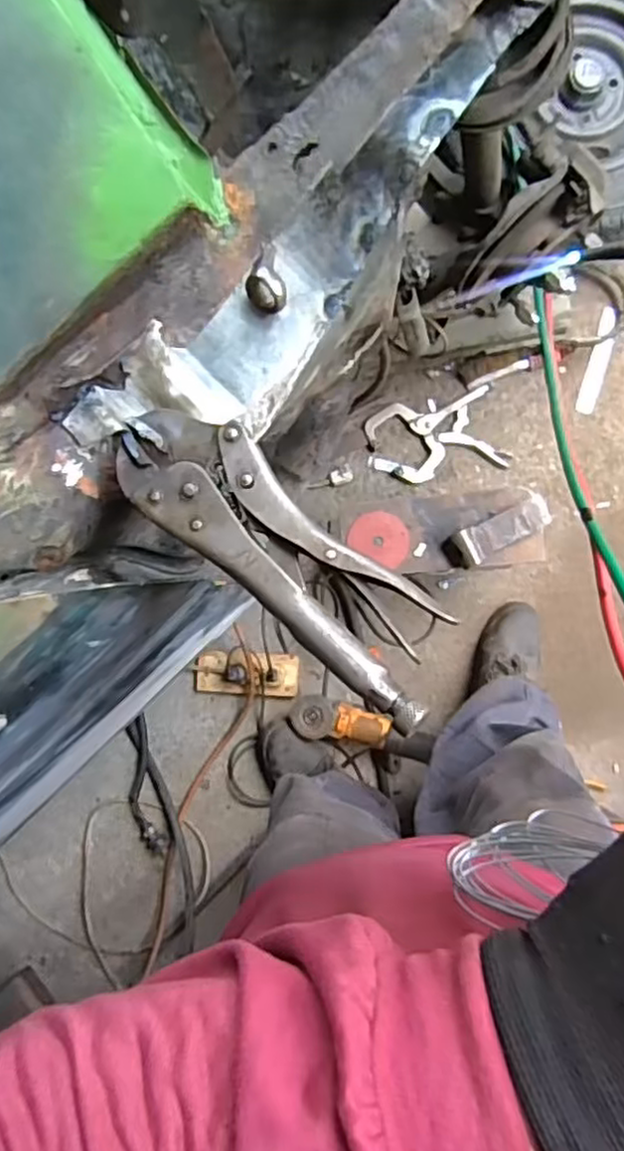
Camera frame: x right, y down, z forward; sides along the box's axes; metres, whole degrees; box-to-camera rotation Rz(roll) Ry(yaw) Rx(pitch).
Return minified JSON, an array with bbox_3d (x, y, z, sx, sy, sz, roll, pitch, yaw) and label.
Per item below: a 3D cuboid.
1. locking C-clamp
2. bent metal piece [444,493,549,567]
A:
[{"bbox_3d":[0.240,-0.270,1.361,0.255,0.024,0.153,-13,89,2],"label":"locking C-clamp"},{"bbox_3d":[0.294,-0.071,1.095,0.173,0.047,0.069,-26,88,2],"label":"bent metal piece"}]

